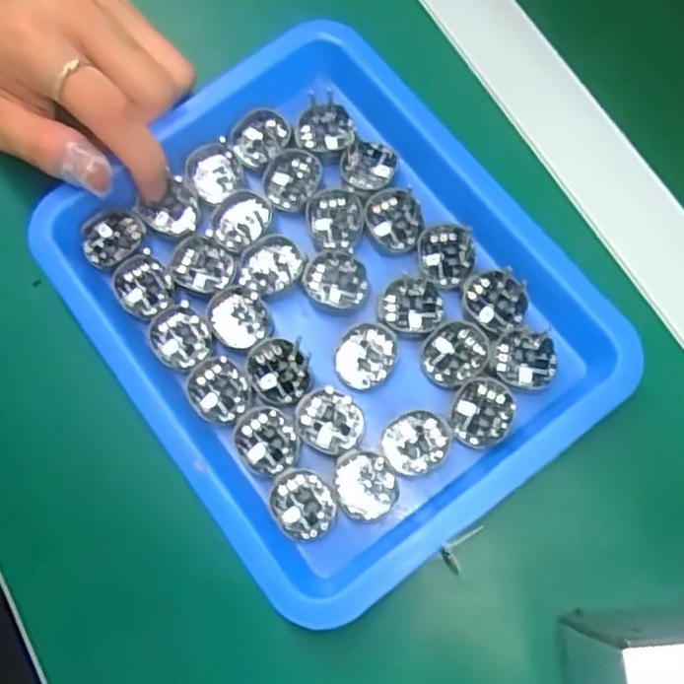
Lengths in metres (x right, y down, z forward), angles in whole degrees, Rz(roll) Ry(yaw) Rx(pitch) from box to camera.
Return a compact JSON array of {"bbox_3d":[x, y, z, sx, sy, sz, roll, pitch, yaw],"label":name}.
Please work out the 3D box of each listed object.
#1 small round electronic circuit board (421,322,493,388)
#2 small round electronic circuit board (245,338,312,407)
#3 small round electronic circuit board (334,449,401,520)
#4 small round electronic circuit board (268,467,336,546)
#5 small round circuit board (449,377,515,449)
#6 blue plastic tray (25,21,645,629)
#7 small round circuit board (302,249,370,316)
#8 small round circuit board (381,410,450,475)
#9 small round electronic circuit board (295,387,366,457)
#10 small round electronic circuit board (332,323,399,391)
[{"bbox_3d":[0.048,0.005,0.300,0.029,0.004,0.025,-42,77,-10],"label":"small round electronic circuit board"},{"bbox_3d":[-0.026,0.012,0.300,0.024,0.006,0.028,-20,74,-5],"label":"small round electronic circuit board"},{"bbox_3d":[0.010,0.058,0.289,0.025,0.004,0.027,-30,75,-8],"label":"small round electronic circuit board"},{"bbox_3d":[-0.015,0.065,0.286,0.026,0.004,0.028,0,74,1],"label":"small round electronic circuit board"},{"bbox_3d":[0.057,0.029,0.294,0.024,0.006,0.028,5,74,3],"label":"small round circuit board"},{"bbox_3d":[-0.007,-0.018,0.304,0.177,0.026,0.215,-37,77,-10],"label":"blue plastic tray"},{"bbox_3d":[-0.003,-0.026,0.312,0.028,0.004,0.025,14,74,5],"label":"small round circuit board"},{"bbox_3d":[0.030,0.041,0.292,0.028,0.004,0.025,-31,75,-8],"label":"small round circuit board"},{"bbox_3d":[-0.005,0.032,0.294,0.028,0.004,0.025,25,76,8],"label":"small round electronic circuit board"},{"bbox_3d":[0.010,0.006,0.301,0.025,0.004,0.028,42,78,12],"label":"small round electronic circuit board"}]

